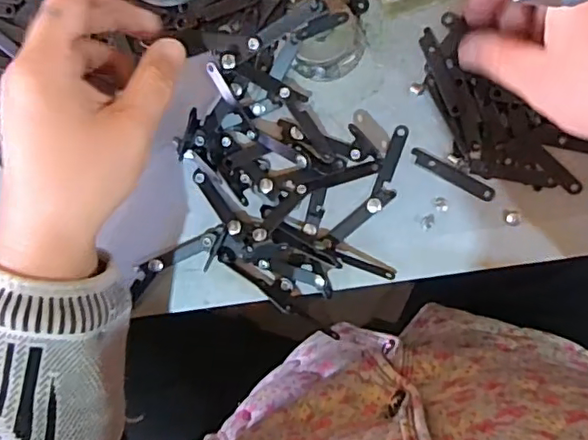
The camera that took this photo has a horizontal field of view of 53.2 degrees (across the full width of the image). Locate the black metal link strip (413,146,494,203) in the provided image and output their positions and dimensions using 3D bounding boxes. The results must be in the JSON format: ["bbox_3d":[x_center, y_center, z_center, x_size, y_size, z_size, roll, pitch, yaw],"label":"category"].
[{"bbox_3d":[0.093,-0.027,0.343,0.052,0.004,0.010,29,99,3],"label":"black metal link strip"}]

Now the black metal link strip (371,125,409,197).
[{"bbox_3d":[0.058,-0.035,0.349,0.009,0.004,0.044,19,96,3],"label":"black metal link strip"}]

